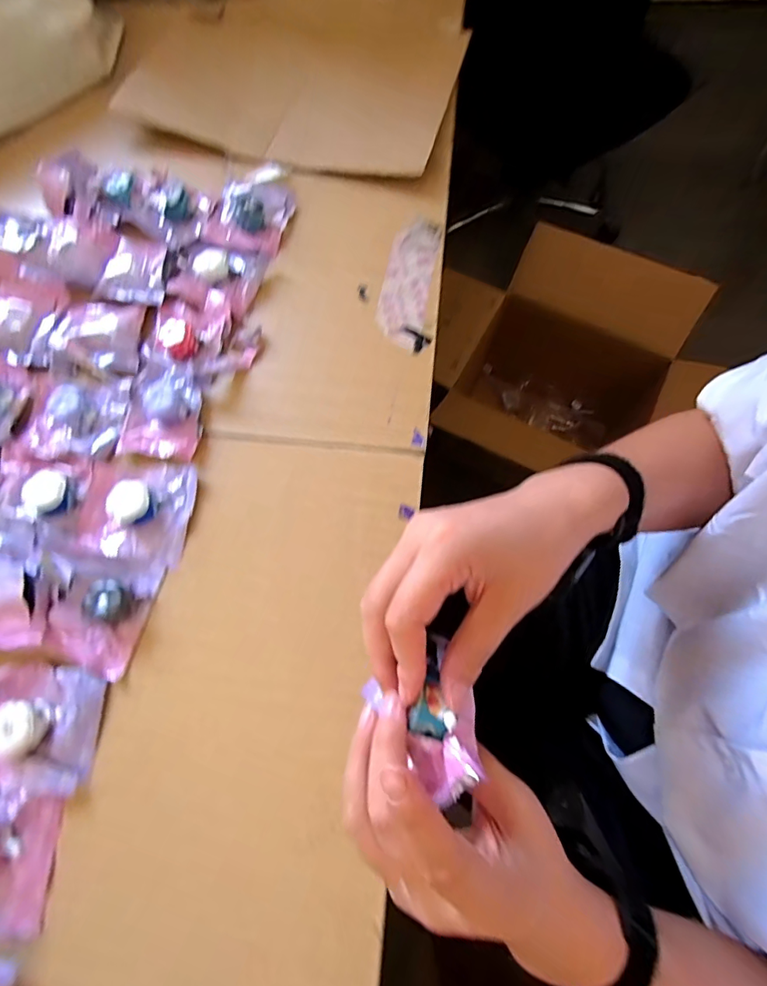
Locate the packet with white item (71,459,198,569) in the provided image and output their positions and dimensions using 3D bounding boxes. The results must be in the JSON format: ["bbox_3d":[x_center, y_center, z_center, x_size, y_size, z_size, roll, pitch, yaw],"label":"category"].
[{"bbox_3d":[-0.213,0.013,0.382,0.091,0.021,0.087,5,70,3],"label":"packet with white item"}]

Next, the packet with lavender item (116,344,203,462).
[{"bbox_3d":[-0.199,-0.085,0.409,0.068,0.016,0.110,2,70,2],"label":"packet with lavender item"}]

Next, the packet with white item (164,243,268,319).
[{"bbox_3d":[-0.177,-0.229,0.463,0.099,0.018,0.084,16,71,6],"label":"packet with white item"}]

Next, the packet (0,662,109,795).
[{"bbox_3d":[-0.253,0.170,0.330,0.082,0.017,0.080,5,70,3],"label":"packet"}]

